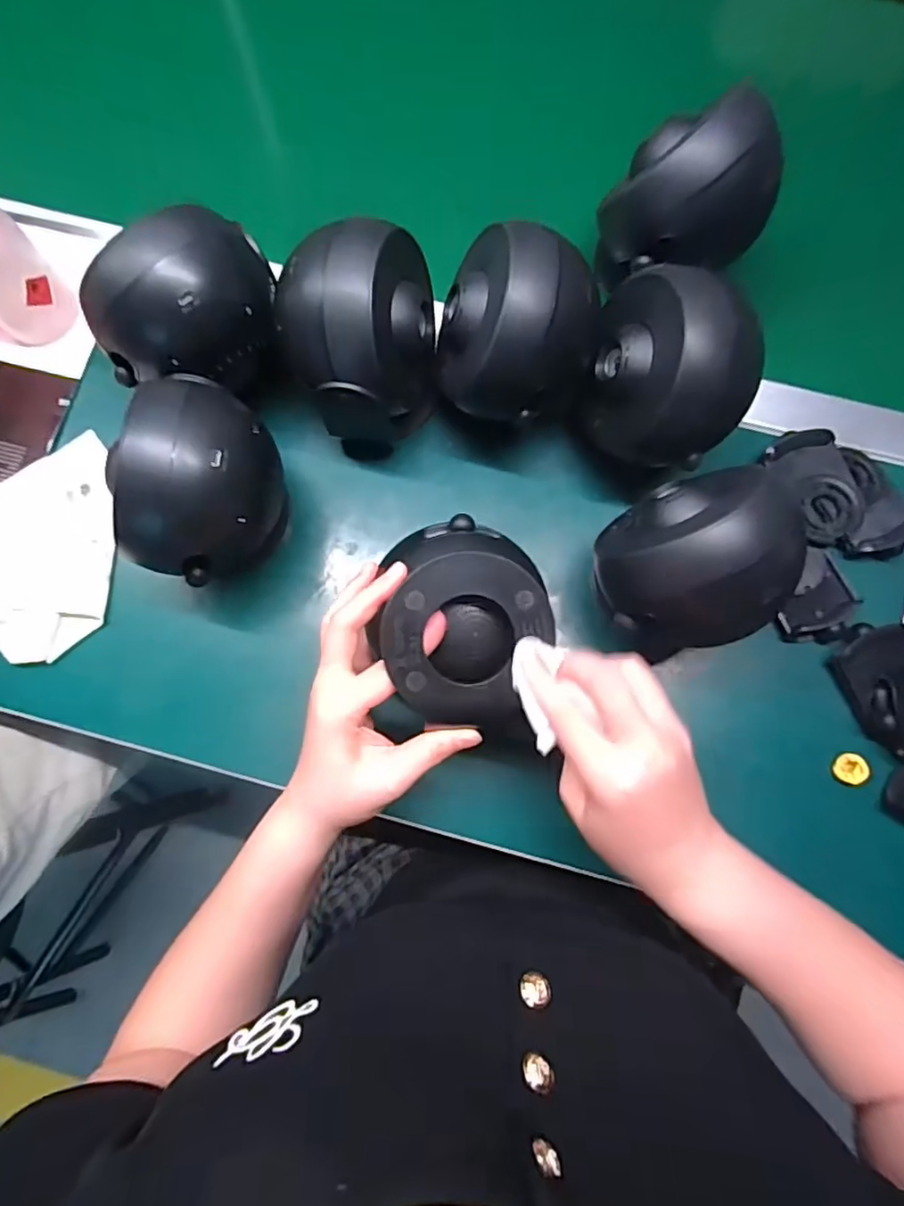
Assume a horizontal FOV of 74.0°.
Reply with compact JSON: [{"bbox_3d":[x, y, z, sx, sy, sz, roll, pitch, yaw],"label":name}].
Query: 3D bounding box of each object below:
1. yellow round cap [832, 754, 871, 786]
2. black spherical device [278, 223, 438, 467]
[{"bbox_3d":[0.277,0.115,0.416,0.019,0.012,0.020,14,80,2],"label":"yellow round cap"},{"bbox_3d":[-0.058,-0.167,0.401,0.094,0.142,0.094,0,80,0],"label":"black spherical device"}]

